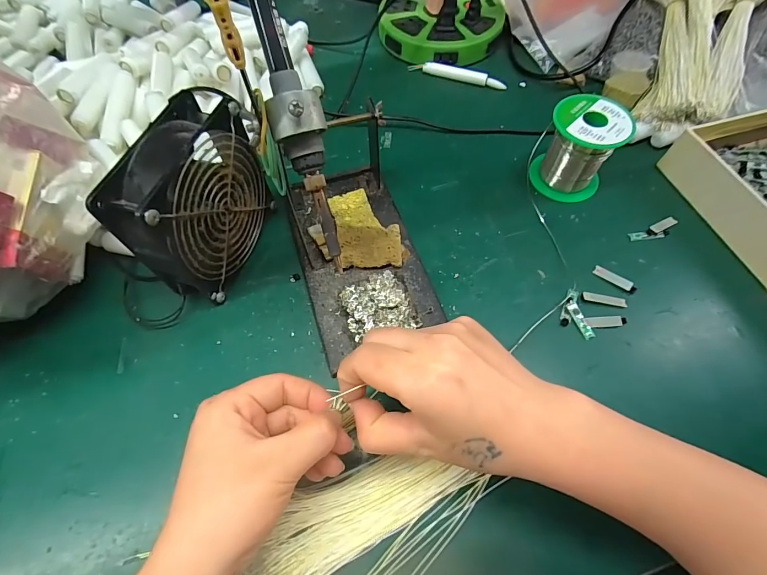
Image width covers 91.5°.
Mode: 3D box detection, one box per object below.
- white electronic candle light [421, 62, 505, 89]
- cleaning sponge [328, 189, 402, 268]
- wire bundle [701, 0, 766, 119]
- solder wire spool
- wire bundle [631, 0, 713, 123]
[{"bbox_3d":[0.099,-0.259,0.456,0.102,0.012,0.009,19,64,9],"label":"white electronic candle light"},{"bbox_3d":[-0.016,-0.054,0.334,0.053,0.017,0.083,-11,64,-6],"label":"cleaning sponge"},{"bbox_3d":[0.361,-0.258,0.372,0.054,0.030,0.173,17,96,8],"label":"wire bundle"},{"bbox_3d":[0.187,-0.132,0.359,0.064,0.071,0.064,0,63,-1],"label":"solder wire spool"},{"bbox_3d":[0.305,-0.267,0.391,0.061,0.061,0.190,1,94,0],"label":"wire bundle"}]

